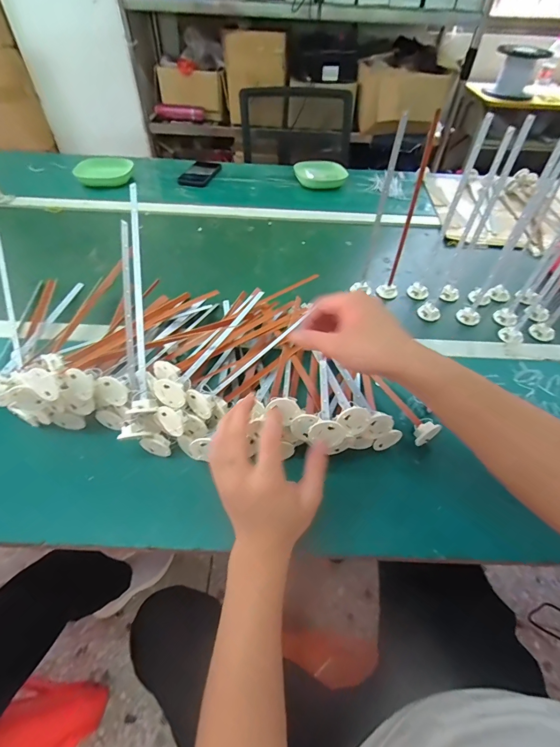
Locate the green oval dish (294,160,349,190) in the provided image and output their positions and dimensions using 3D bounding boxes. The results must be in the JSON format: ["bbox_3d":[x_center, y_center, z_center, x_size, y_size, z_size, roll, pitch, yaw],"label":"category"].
[{"bbox_3d":[0.115,-0.569,0.987,0.152,0.039,0.103,4,50,2],"label":"green oval dish"}]

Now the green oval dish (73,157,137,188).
[{"bbox_3d":[-0.478,-0.554,0.959,0.139,0.031,0.119,-6,51,-6],"label":"green oval dish"}]

